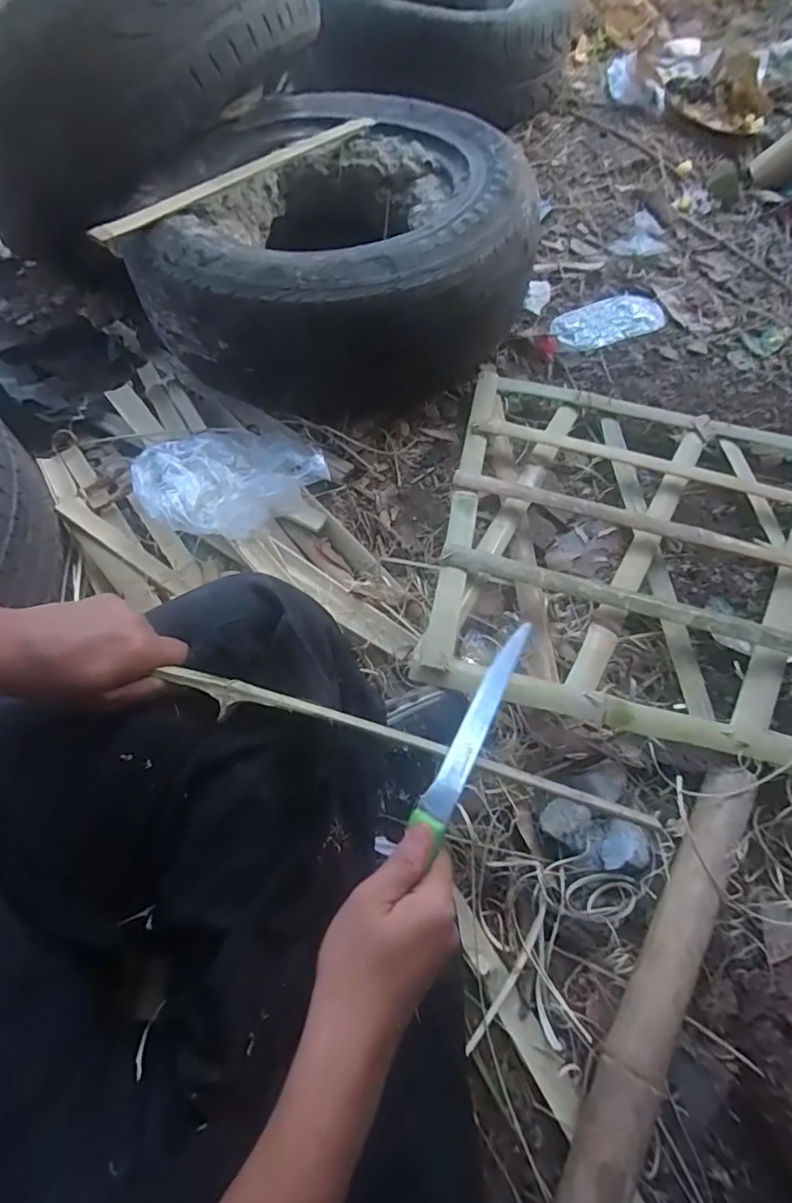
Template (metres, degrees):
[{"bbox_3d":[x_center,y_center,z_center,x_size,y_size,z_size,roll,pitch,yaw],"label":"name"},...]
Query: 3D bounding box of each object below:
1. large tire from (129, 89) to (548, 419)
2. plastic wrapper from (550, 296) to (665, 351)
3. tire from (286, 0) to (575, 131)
[{"bbox_3d":[-0.071,-0.535,0.803,0.509,0.194,0.548,4,62,1],"label":"large tire"},{"bbox_3d":[0.340,-0.450,0.870,0.202,0.025,0.079,-24,65,-13],"label":"plastic wrapper"},{"bbox_3d":[0.081,-1.254,1.149,0.535,0.176,0.532,1,62,-1],"label":"tire"}]

